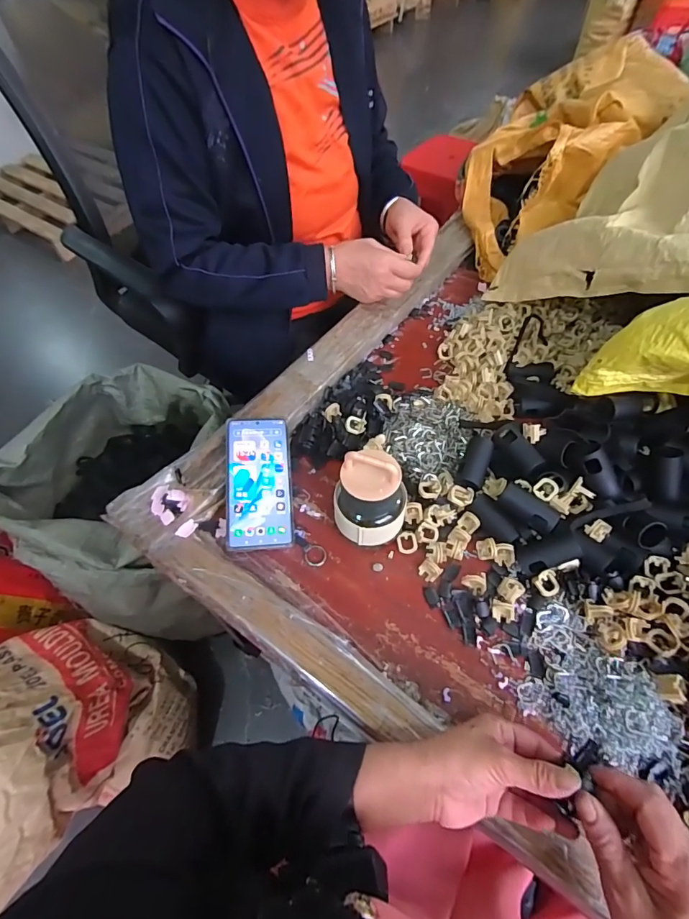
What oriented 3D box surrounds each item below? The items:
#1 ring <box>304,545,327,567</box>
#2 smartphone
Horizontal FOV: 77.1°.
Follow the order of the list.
[{"bbox_3d":[-0.033,0.109,0.492,0.024,0.004,0.026,-2,56,2],"label":"ring"},{"bbox_3d":[-0.103,0.025,0.520,0.074,0.007,0.164,-1,68,-10],"label":"smartphone"}]

